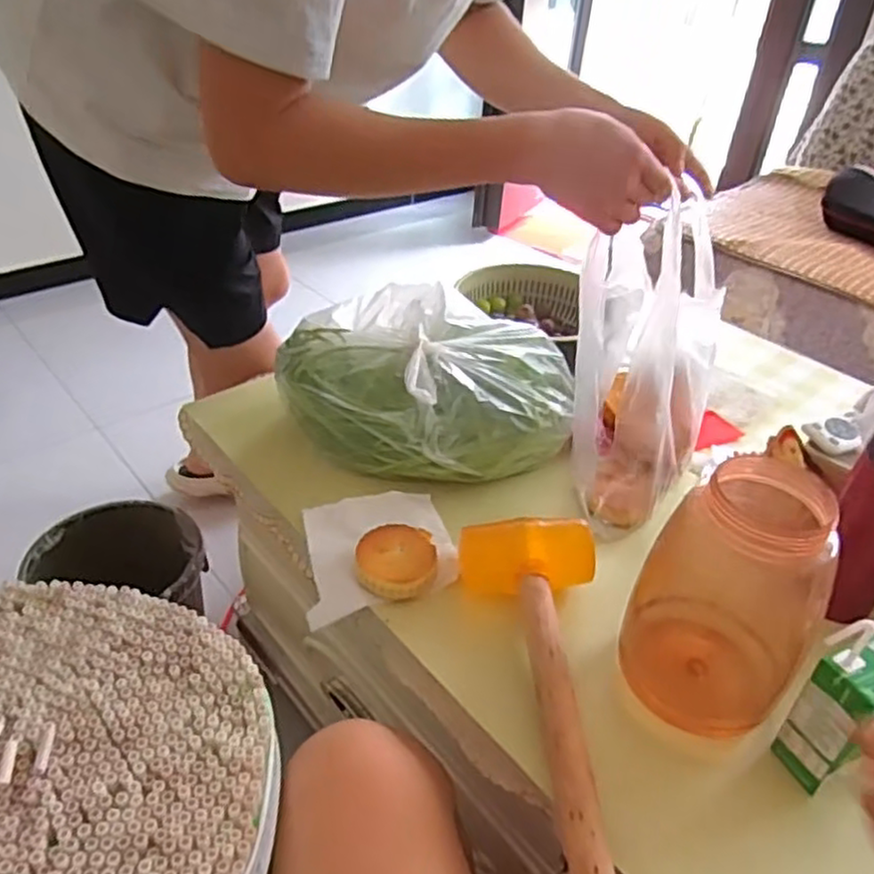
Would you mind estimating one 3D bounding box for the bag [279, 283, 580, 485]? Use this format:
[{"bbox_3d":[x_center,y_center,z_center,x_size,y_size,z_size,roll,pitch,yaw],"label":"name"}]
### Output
[{"bbox_3d":[-0.007,-0.060,0.764,0.297,0.114,0.210,15,38,15],"label":"bag"}]

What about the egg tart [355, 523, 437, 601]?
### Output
[{"bbox_3d":[-0.036,0.110,0.627,0.069,0.024,0.065,2,37,-2],"label":"egg tart"}]

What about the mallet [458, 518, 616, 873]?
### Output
[{"bbox_3d":[0.069,0.181,0.519,0.116,0.051,0.298,5,37,2],"label":"mallet"}]

